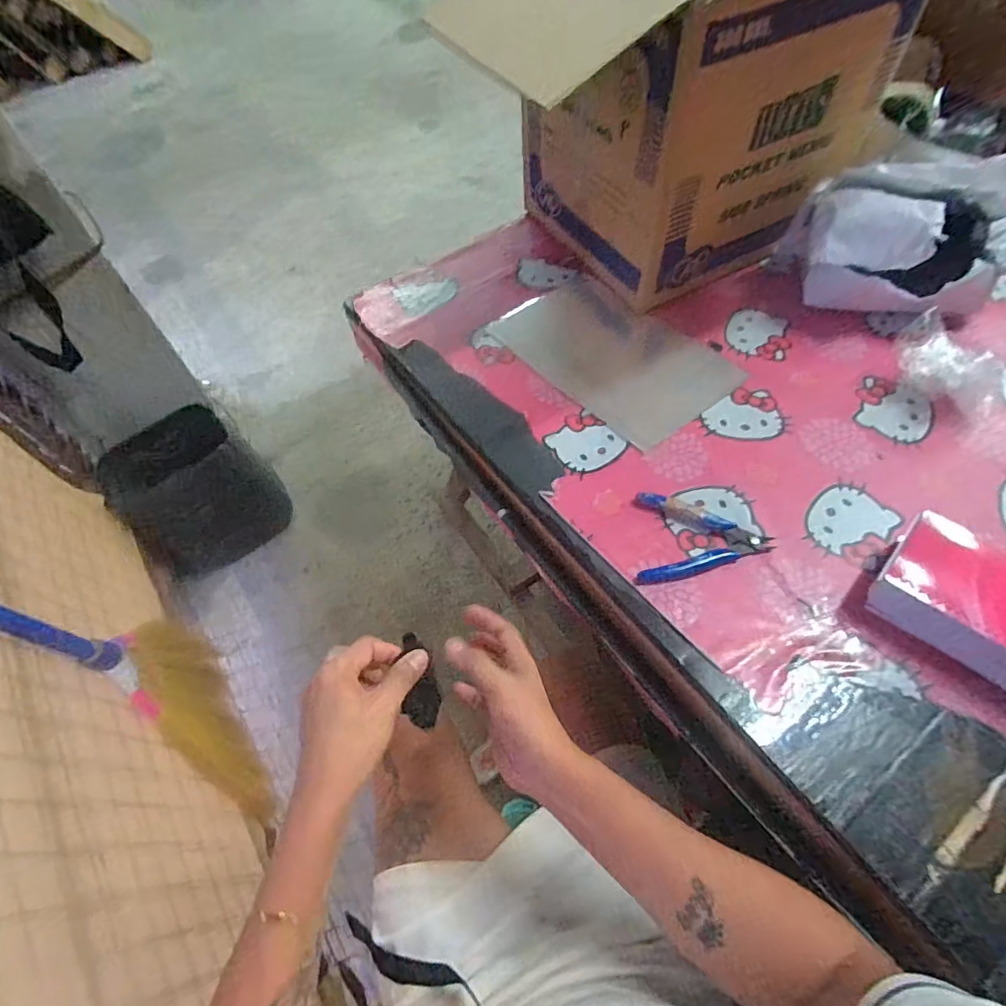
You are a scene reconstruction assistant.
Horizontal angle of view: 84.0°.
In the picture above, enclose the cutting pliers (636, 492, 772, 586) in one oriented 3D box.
[{"bbox_3d":[0.177,0.030,0.495,0.114,0.020,0.086,0,57,4],"label":"cutting pliers"}]

